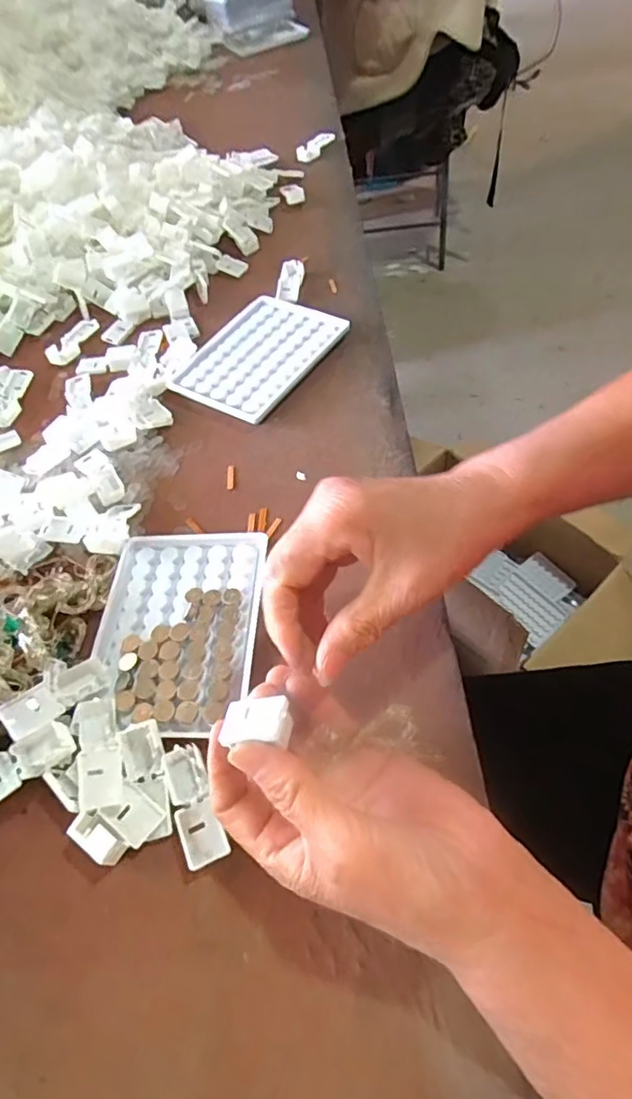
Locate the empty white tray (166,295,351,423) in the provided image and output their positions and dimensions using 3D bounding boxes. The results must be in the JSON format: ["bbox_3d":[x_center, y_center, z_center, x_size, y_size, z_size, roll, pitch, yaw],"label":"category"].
[{"bbox_3d":[-0.048,-0.160,0.477,0.096,0.007,0.127,27,64,23],"label":"empty white tray"}]

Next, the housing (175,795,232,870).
[{"bbox_3d":[-0.053,0.134,0.276,0.019,0.009,0.028,-26,56,-11],"label":"housing"}]

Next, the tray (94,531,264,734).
[{"bbox_3d":[-0.081,0.041,0.341,0.092,0.011,0.127,0,55,7],"label":"tray"}]

